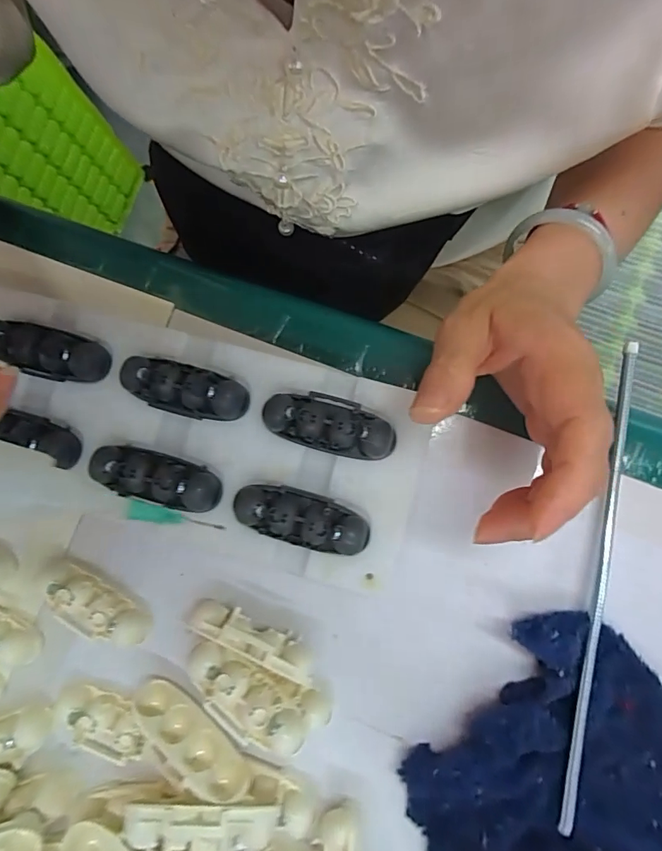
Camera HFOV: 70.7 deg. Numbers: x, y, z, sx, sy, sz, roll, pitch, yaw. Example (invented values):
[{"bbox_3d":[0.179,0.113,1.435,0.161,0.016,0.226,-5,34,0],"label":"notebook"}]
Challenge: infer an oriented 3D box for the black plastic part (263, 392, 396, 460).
[{"bbox_3d":[-0.001,-0.001,0.220,0.062,0.017,0.024,16,83,5],"label":"black plastic part"}]

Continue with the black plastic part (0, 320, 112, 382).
[{"bbox_3d":[-0.141,-0.036,0.232,0.056,0.017,0.023,13,82,5],"label":"black plastic part"}]

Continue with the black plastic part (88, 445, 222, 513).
[{"bbox_3d":[-0.081,0.024,0.216,0.058,0.022,0.021,14,82,5],"label":"black plastic part"}]

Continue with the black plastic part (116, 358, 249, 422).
[{"bbox_3d":[-0.071,-0.018,0.226,0.061,0.016,0.024,16,83,5],"label":"black plastic part"}]

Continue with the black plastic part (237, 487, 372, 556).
[{"bbox_3d":[-0.014,0.042,0.214,0.063,0.016,0.023,18,83,6],"label":"black plastic part"}]

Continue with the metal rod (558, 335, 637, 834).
[{"bbox_3d":[0.127,0.067,0.220,0.007,0.006,0.221,14,82,5],"label":"metal rod"}]

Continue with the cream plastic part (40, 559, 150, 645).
[{"bbox_3d":[-0.121,0.090,0.231,0.064,0.012,0.025,32,84,7],"label":"cream plastic part"}]

